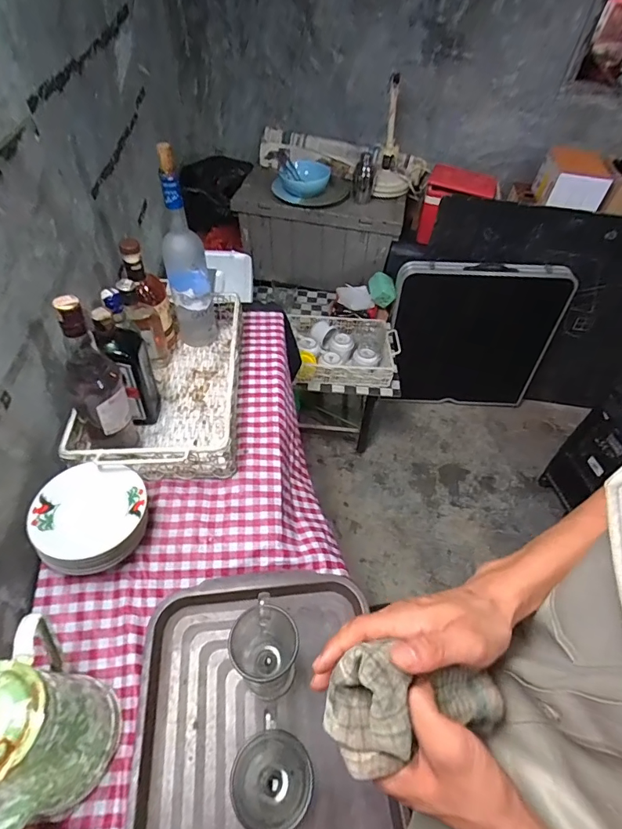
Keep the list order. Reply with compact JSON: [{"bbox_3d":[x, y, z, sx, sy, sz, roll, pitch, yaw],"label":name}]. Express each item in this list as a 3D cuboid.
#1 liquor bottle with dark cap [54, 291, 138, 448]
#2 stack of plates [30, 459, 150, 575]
[{"bbox_3d":[-0.305,-0.041,0.618,0.071,0.278,0.062,-23,54,-22],"label":"liquor bottle with dark cap"},{"bbox_3d":[-0.303,0.146,0.618,0.145,0.066,0.142,-24,55,-23],"label":"stack of plates"}]

